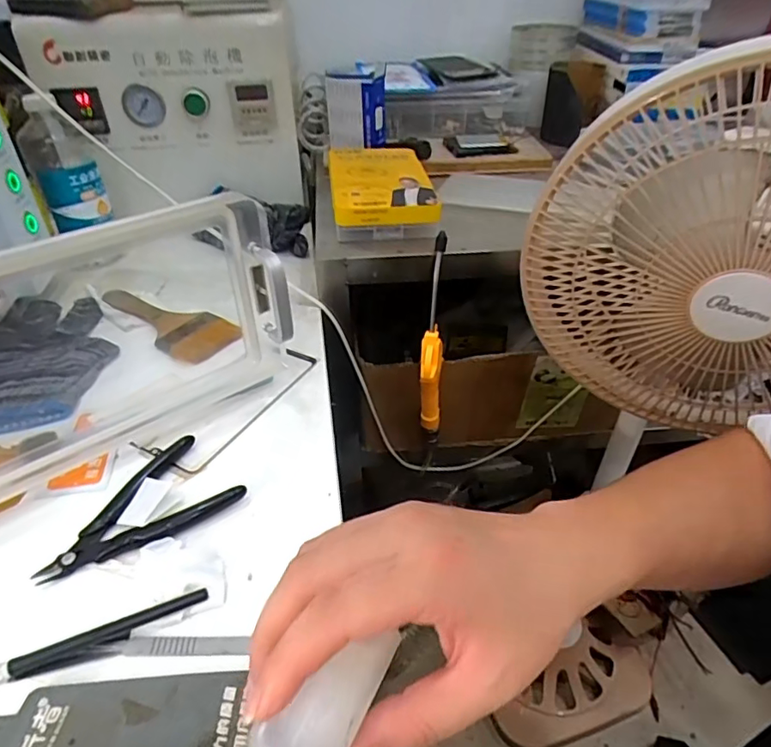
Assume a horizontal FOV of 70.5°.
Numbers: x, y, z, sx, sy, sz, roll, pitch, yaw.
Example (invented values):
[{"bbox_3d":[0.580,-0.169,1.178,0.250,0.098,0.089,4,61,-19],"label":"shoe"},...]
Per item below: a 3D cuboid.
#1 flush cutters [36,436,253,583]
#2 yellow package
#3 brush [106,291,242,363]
[{"bbox_3d":[-0.160,0.088,0.346,0.116,0.011,0.074,-31,48,-34],"label":"flush cutters"},{"bbox_3d":[-0.006,-0.210,0.600,0.106,0.022,0.181,-4,38,-4],"label":"yellow package"},{"bbox_3d":[-0.211,-0.053,0.519,0.155,0.009,0.062,24,44,26],"label":"brush"}]

